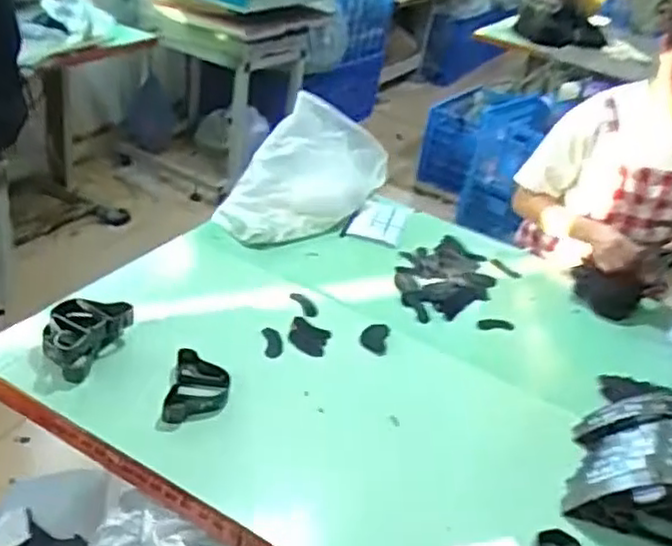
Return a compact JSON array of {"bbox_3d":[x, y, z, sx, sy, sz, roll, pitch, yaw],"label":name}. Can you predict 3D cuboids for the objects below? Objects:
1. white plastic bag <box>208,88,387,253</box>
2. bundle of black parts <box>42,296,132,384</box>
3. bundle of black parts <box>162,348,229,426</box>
[{"bbox_3d":[-0.063,-0.236,1.546,0.428,0.239,0.200,-16,39,-26],"label":"white plastic bag"},{"bbox_3d":[-0.387,0.093,1.070,0.093,0.073,0.135,21,38,24],"label":"bundle of black parts"},{"bbox_3d":[-0.206,0.174,1.049,0.087,0.024,0.137,4,34,1],"label":"bundle of black parts"}]

